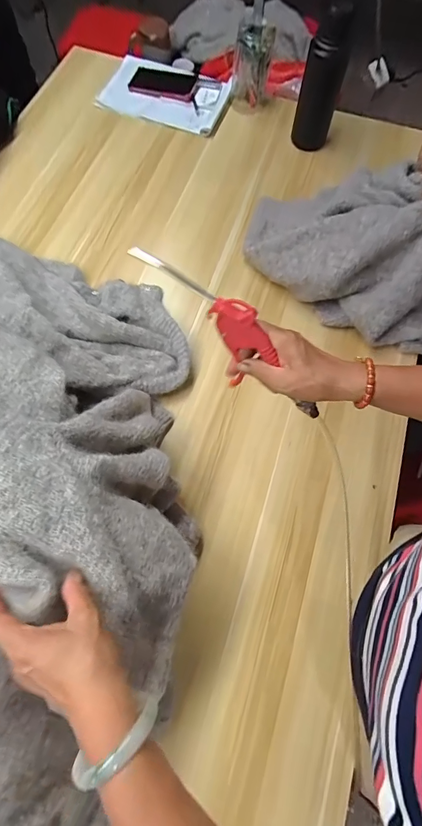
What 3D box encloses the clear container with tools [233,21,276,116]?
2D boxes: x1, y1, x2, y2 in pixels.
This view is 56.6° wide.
[{"bbox_3d":[0.096,-0.802,0.908,0.086,0.155,0.075,4,70,-1],"label":"clear container with tools"}]

